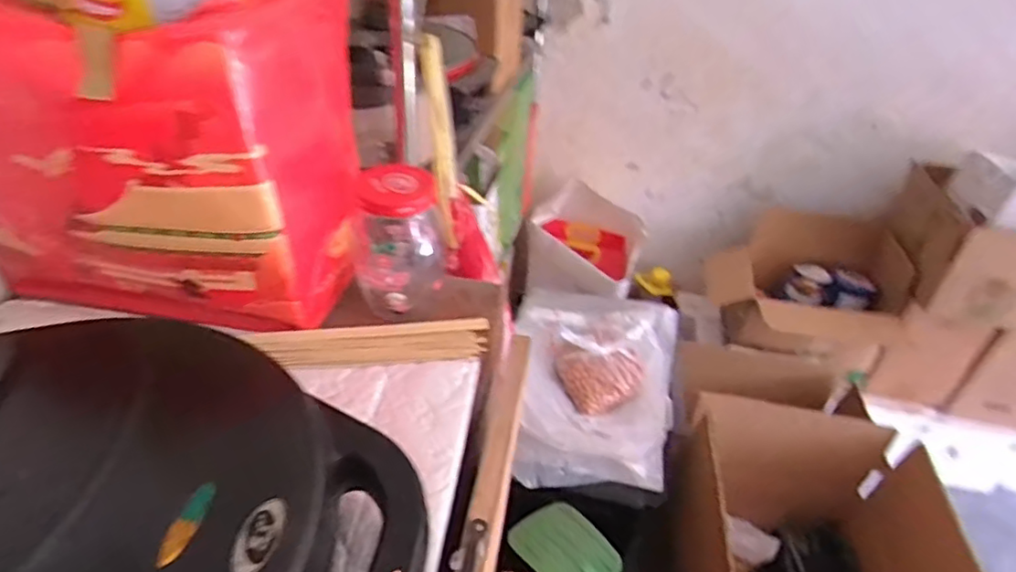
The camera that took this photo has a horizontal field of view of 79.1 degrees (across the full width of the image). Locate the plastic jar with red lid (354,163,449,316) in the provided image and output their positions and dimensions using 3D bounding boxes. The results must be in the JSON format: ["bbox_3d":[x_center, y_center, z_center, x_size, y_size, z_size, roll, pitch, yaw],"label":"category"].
[{"bbox_3d":[-0.118,-0.052,0.674,0.093,0.145,0.107,-2,38,-10],"label":"plastic jar with red lid"}]

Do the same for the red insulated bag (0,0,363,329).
[{"bbox_3d":[-0.348,-0.146,0.617,0.348,0.329,0.212,11,38,6],"label":"red insulated bag"}]

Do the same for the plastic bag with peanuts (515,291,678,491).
[{"bbox_3d":[0.155,0.164,1.149,0.312,0.113,0.419,12,38,7],"label":"plastic bag with peanuts"}]

